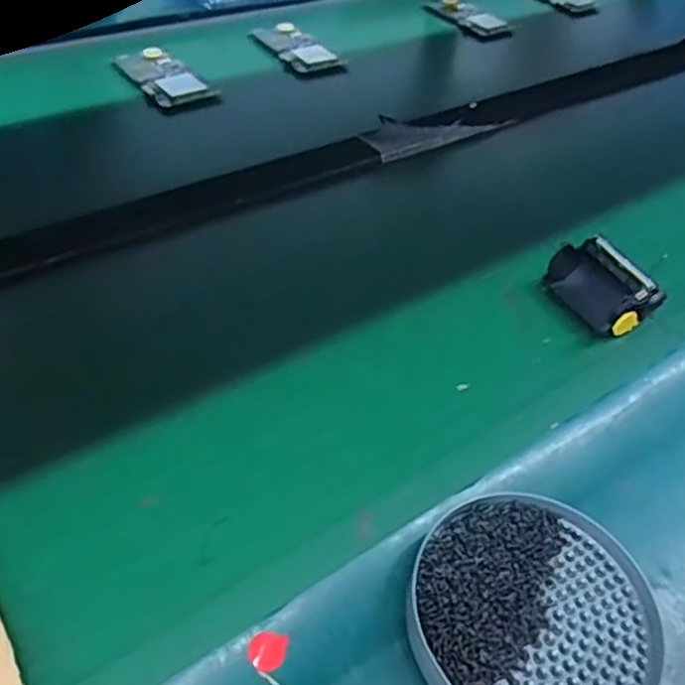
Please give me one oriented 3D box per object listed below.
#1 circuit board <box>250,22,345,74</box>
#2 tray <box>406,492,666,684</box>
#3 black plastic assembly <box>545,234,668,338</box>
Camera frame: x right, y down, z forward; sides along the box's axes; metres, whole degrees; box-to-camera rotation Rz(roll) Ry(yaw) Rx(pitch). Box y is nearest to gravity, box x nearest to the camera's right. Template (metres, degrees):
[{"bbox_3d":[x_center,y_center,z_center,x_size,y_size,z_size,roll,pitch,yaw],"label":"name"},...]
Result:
[{"bbox_3d":[-0.051,-0.333,0.770,0.063,0.012,0.115,-26,53,-29],"label":"circuit board"},{"bbox_3d":[0.088,0.127,0.319,0.112,0.023,0.111,4,45,-4],"label":"tray"},{"bbox_3d":[0.185,-0.042,0.489,0.047,0.031,0.073,-20,51,-25],"label":"black plastic assembly"}]

